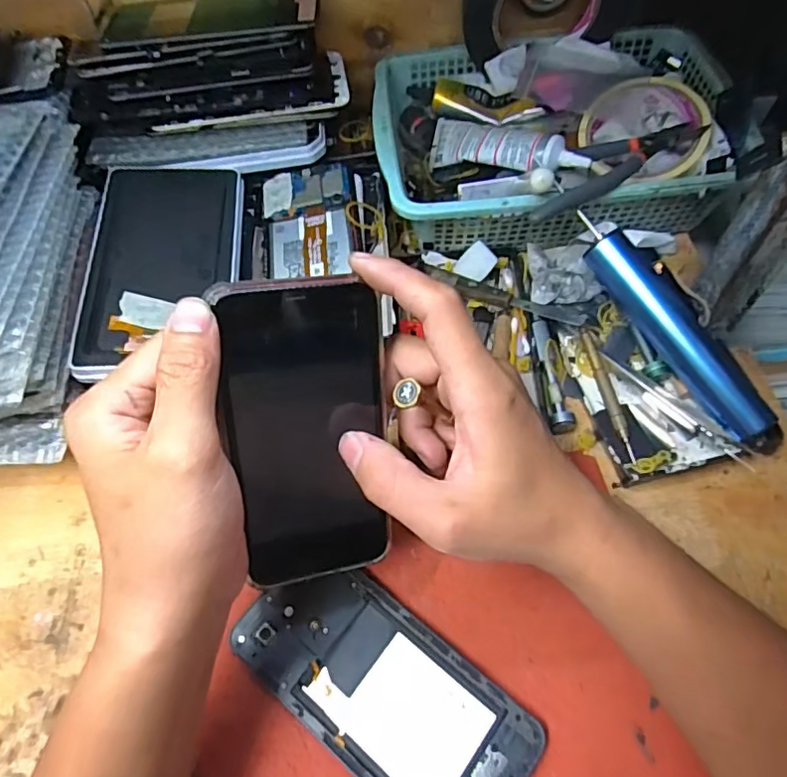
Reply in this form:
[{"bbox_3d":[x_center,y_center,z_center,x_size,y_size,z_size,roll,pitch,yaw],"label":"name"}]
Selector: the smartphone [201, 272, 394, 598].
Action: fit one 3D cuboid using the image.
[{"bbox_3d":[-0.040,0.024,0.264,0.071,0.151,0.013,-9,23,-18],"label":"smartphone"}]

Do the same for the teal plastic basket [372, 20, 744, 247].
[{"bbox_3d":[0.119,-0.193,0.437,0.261,0.065,0.188,-5,61,2],"label":"teal plastic basket"}]

